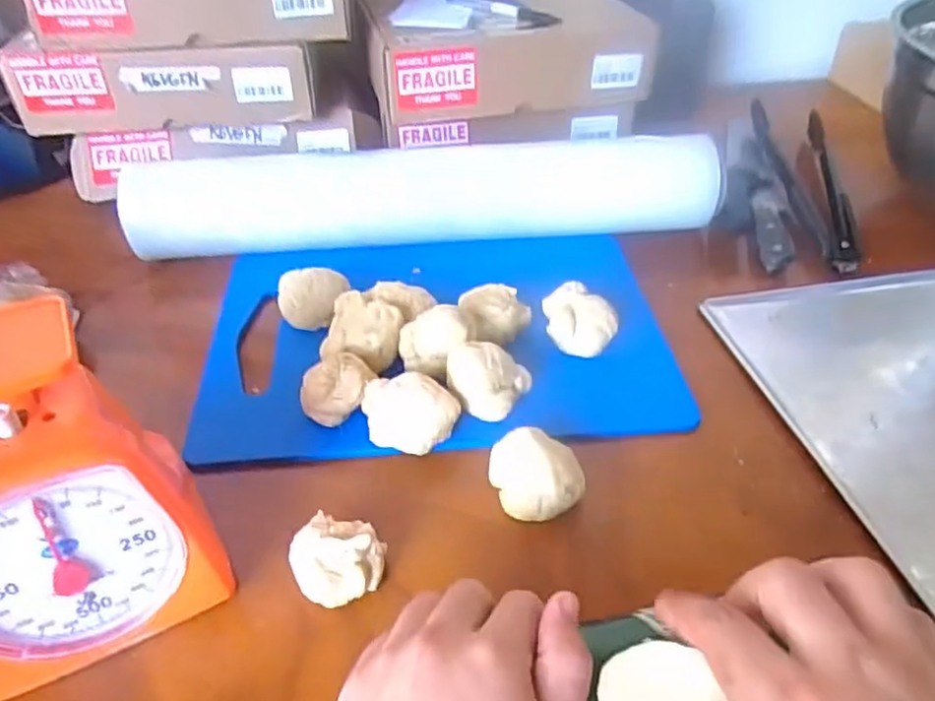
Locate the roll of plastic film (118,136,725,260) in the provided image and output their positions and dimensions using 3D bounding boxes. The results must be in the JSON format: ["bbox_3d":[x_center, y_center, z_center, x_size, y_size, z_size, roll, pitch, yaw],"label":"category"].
[{"bbox_3d":[-0.034,-0.142,0.607,0.496,0.069,0.081,-4,43,-4],"label":"roll of plastic film"}]

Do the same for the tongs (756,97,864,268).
[{"bbox_3d":[0.336,-0.173,0.676,0.071,0.016,0.286,8,43,8],"label":"tongs"}]

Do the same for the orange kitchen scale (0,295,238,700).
[{"bbox_3d":[-0.197,0.065,0.318,0.111,0.150,0.094,-21,47,-21],"label":"orange kitchen scale"}]

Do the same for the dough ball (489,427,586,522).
[{"bbox_3d":[0.040,0.075,0.401,0.051,0.040,0.045,-2,43,-2],"label":"dough ball"}]

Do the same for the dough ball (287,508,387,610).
[{"bbox_3d":[-0.068,0.110,0.360,0.045,0.031,0.038,-26,49,-26],"label":"dough ball"}]

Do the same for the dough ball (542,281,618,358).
[{"bbox_3d":[0.081,-0.021,0.498,0.045,0.033,0.050,-8,43,-8],"label":"dough ball"}]

